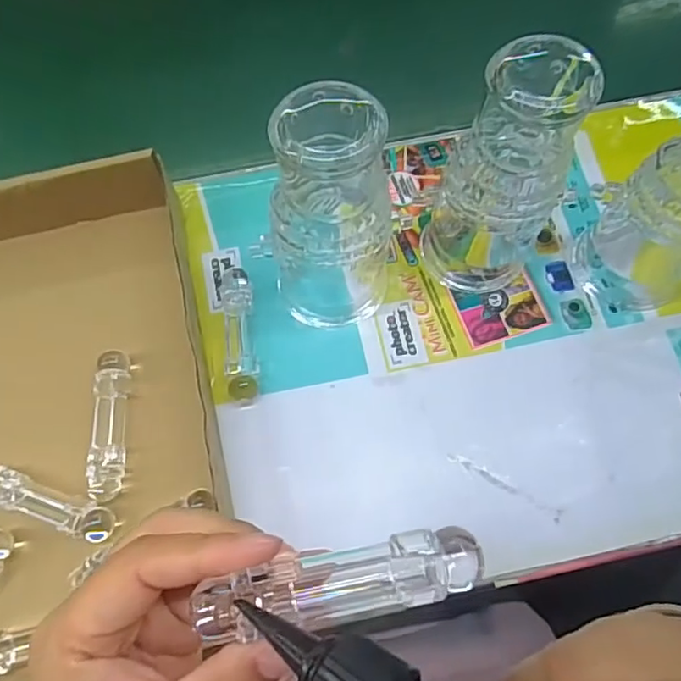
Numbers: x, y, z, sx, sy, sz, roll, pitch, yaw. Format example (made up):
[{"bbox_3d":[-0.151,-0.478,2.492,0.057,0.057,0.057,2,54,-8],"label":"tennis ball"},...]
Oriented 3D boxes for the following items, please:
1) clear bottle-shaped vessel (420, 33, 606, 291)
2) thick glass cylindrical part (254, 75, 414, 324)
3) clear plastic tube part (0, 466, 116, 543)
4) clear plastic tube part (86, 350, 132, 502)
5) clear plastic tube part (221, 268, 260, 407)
[{"bbox_3d":[0.106,-0.103,0.360,0.067,0.181,0.082,33,74,12],"label":"clear bottle-shaped vessel"},{"bbox_3d":[-0.003,-0.072,0.359,0.086,0.165,0.073,4,70,2],"label":"thick glass cylindrical part"},{"bbox_3d":[-0.185,0.101,0.368,0.090,0.017,0.022,18,71,7],"label":"clear plastic tube part"},{"bbox_3d":[-0.150,0.055,0.387,0.019,0.021,0.094,-3,70,0],"label":"clear plastic tube part"},{"bbox_3d":[-0.069,-0.004,0.408,0.022,0.022,0.095,-8,70,-2],"label":"clear plastic tube part"}]

